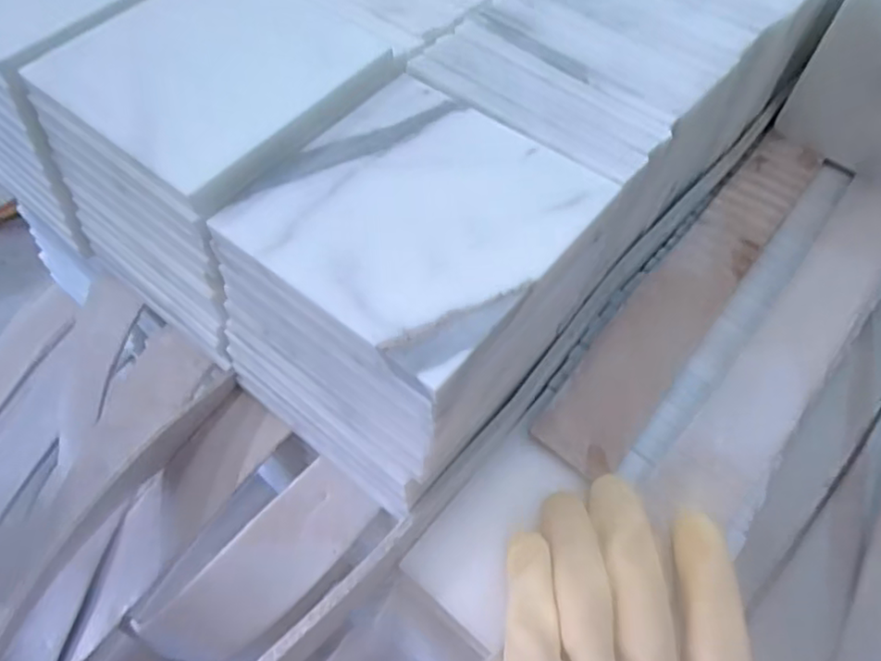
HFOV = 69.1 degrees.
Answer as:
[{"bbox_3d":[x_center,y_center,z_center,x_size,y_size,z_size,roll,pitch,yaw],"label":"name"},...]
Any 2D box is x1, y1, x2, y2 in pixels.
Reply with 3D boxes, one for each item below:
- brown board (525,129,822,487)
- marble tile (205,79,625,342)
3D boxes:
[{"bbox_3d":[0.127,-0.026,0.320,0.038,0.009,0.241,35,64,17],"label":"brown board"},{"bbox_3d":[-0.008,-0.043,0.216,0.096,0.004,0.097,37,65,18],"label":"marble tile"}]

